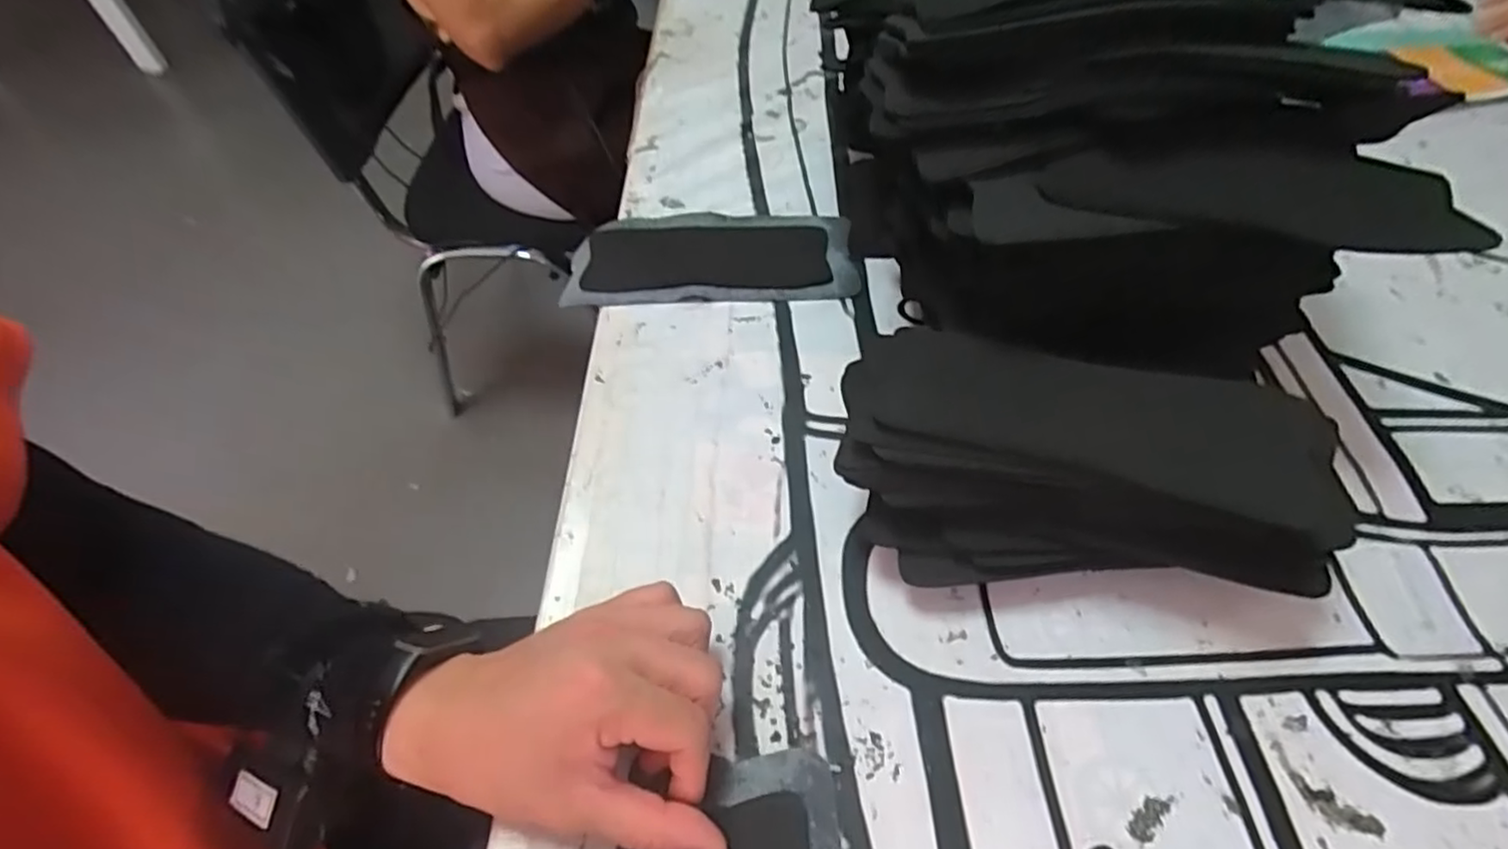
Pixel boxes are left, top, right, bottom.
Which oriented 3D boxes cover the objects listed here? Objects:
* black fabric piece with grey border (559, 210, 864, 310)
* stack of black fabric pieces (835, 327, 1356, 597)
[{"bbox_3d":[-0.033,-0.133,0.528,0.217,0.005,0.100,-1,55,-3],"label":"black fabric piece with grey border"},{"bbox_3d":[0.160,0.025,0.348,0.232,0.117,0.100,6,55,5],"label":"stack of black fabric pieces"}]

